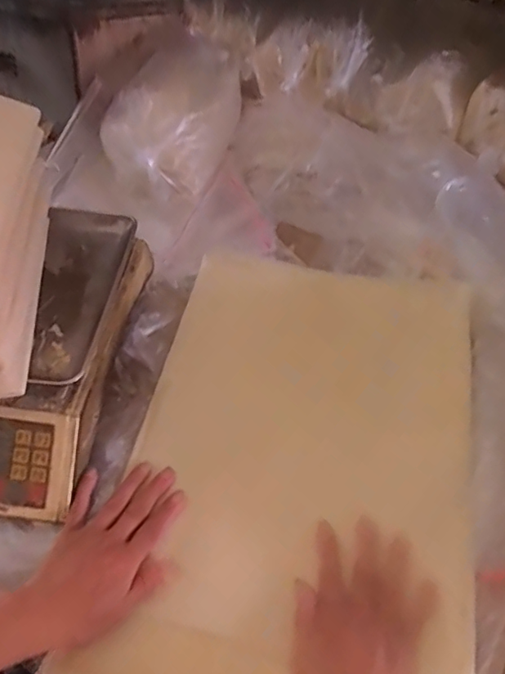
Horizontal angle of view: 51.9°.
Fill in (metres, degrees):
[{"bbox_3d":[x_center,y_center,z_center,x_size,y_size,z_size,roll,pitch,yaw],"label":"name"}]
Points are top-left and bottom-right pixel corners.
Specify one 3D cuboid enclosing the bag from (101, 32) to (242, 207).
[{"bbox_3d":[-0.108,-0.343,0.801,0.141,0.114,0.302,16,52,11],"label":"bag"}]

